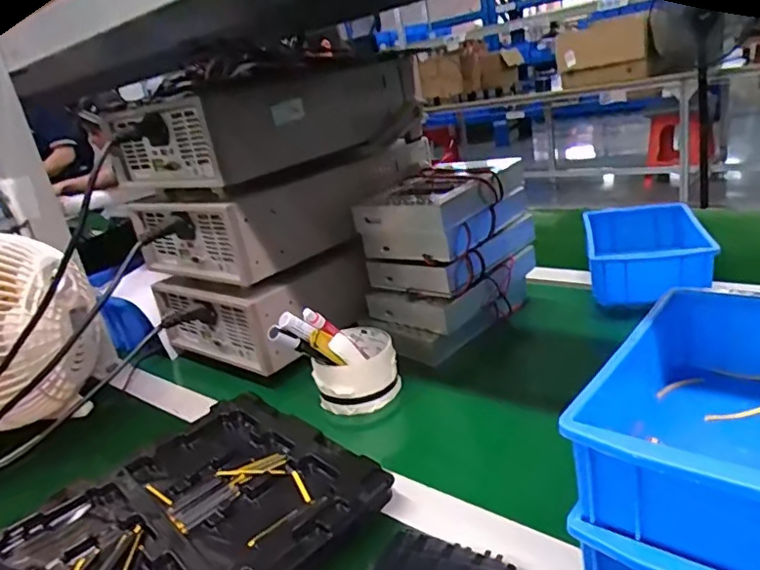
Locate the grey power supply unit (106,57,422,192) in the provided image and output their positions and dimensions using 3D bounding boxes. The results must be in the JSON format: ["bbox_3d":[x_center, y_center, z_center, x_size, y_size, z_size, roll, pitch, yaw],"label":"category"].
[{"bbox_3d":[-0.117,-0.198,0.685,0.182,0.092,0.341,11,31,45],"label":"grey power supply unit"}]

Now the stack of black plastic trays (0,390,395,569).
[{"bbox_3d":[-0.148,0.175,0.405,0.269,0.029,0.207,-29,27,-37],"label":"stack of black plastic trays"}]

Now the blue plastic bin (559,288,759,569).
[{"bbox_3d":[0.207,0.069,0.323,0.129,0.065,0.202,7,28,41],"label":"blue plastic bin"}]

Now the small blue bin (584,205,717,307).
[{"bbox_3d":[0.330,-0.048,0.724,0.128,0.059,0.199,-5,22,19],"label":"small blue bin"}]

